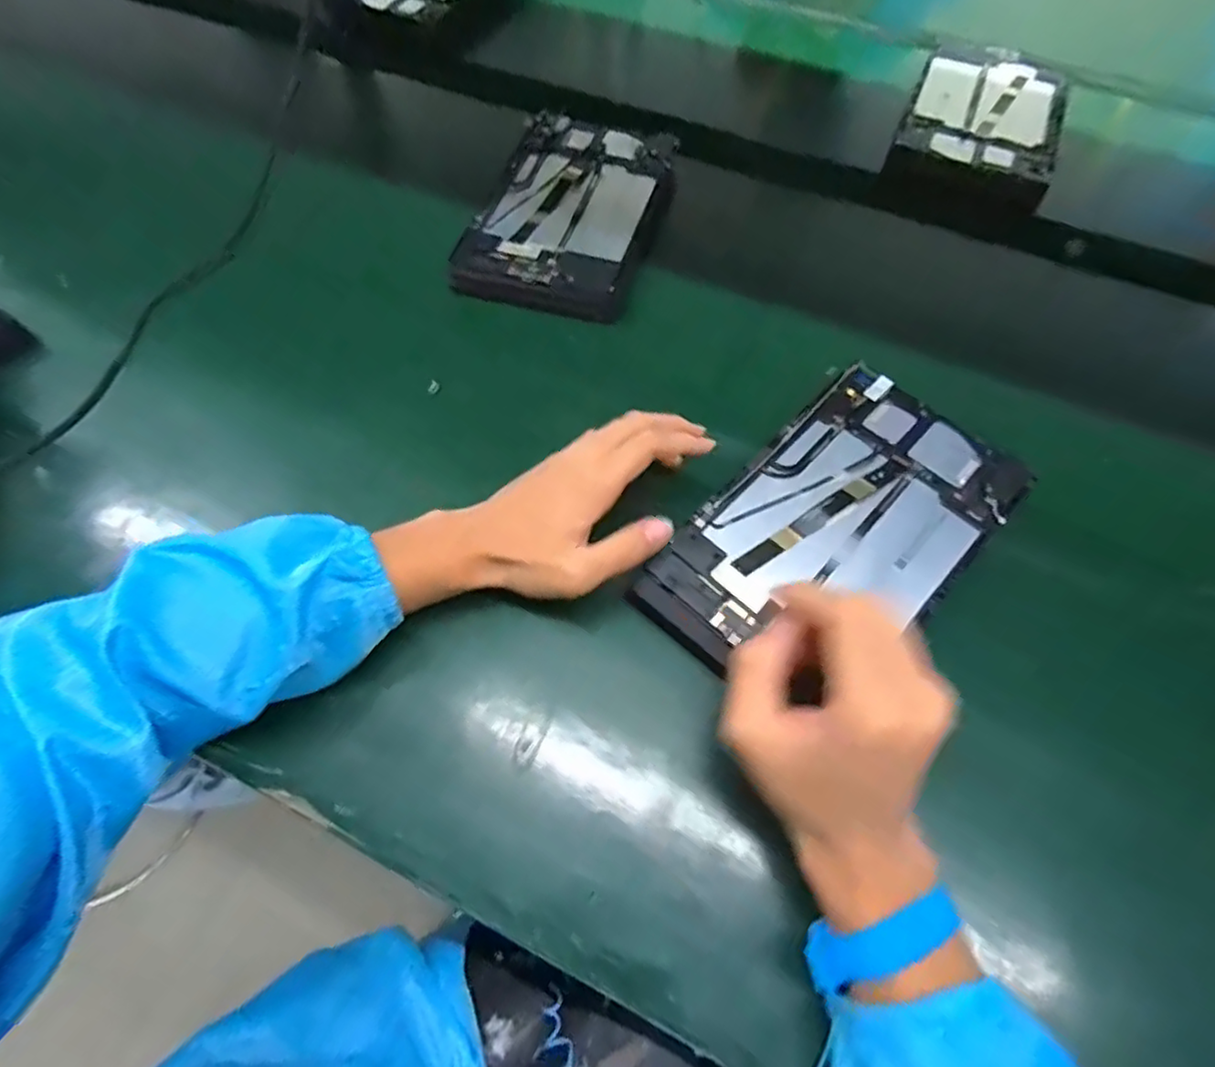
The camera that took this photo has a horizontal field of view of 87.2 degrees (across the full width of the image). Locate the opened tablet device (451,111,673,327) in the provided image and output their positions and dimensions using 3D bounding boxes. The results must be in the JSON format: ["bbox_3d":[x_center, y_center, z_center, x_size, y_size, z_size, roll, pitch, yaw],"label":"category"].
[{"bbox_3d":[-0.033,-0.296,0.598,0.156,0.033,0.253,14,62,6],"label":"opened tablet device"}]

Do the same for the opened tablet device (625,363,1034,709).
[{"bbox_3d":[0.153,-0.001,0.424,0.146,0.016,0.252,41,70,19],"label":"opened tablet device"}]

